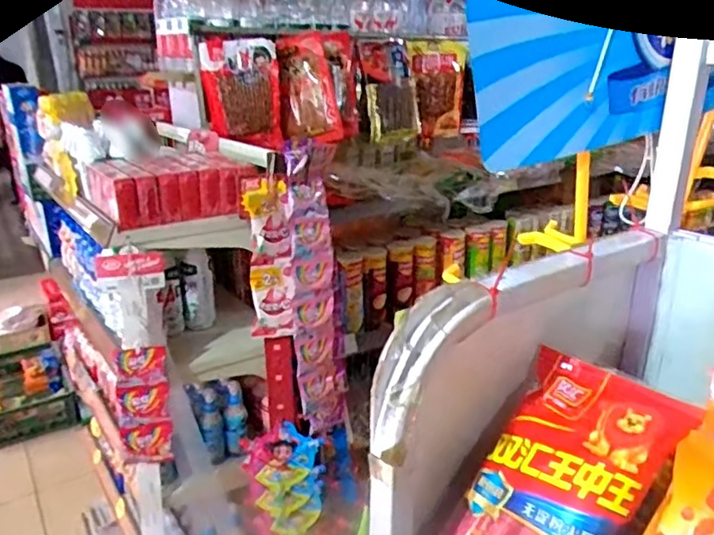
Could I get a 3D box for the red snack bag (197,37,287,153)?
[{"bbox_3d":[-0.247,-0.376,1.277,0.160,0.210,0.068,-18,26,-38],"label":"red snack bag"}]

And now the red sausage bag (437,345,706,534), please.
[{"bbox_3d":[0.127,0.151,0.386,0.108,0.035,0.194,20,68,44],"label":"red sausage bag"}]

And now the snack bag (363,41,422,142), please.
[{"bbox_3d":[0.085,-0.444,1.483,0.144,0.237,0.075,-19,27,-40],"label":"snack bag"}]

